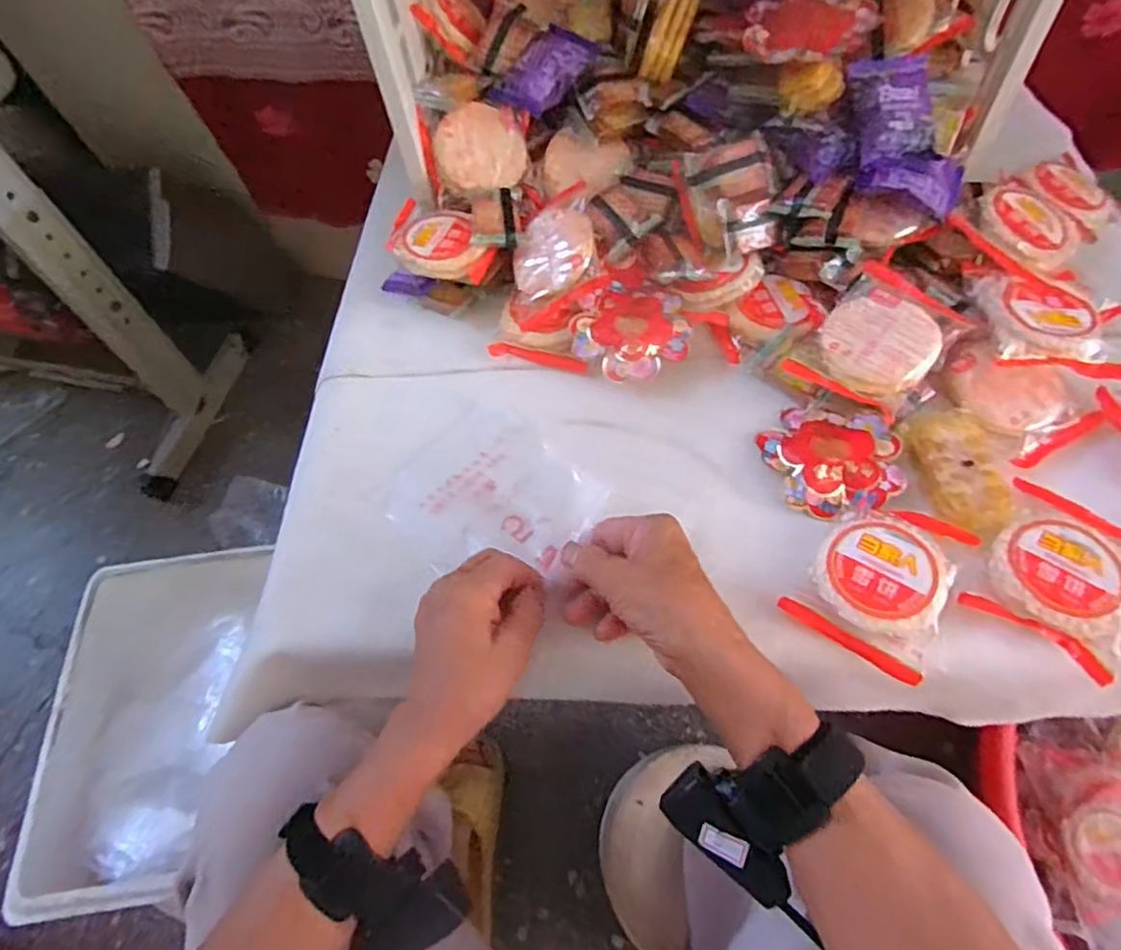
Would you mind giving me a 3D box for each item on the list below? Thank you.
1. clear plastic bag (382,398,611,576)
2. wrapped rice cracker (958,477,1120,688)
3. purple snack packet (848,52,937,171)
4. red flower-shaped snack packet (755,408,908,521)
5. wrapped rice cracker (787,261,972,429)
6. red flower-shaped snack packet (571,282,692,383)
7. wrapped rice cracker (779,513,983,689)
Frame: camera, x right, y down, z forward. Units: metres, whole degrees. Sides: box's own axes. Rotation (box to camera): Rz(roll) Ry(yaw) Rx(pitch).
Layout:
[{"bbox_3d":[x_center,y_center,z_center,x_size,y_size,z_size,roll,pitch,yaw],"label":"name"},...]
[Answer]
[{"bbox_3d":[-0.048,0.012,0.458,0.154,0.027,0.126,34,66,23],"label":"clear plastic bag"},{"bbox_3d":[0.318,0.060,0.393,0.082,0.013,0.106,33,68,18],"label":"wrapped rice cracker"},{"bbox_3d":[0.253,-0.282,0.476,0.059,0.013,0.078,-1,88,4],"label":"purple snack packet"},{"bbox_3d":[0.200,-0.015,0.455,0.091,0.017,0.090,-18,62,-7],"label":"red flower-shaped snack packet"},{"bbox_3d":[0.235,-0.100,0.457,0.084,0.023,0.108,38,79,17],"label":"wrapped rice cracker"},{"bbox_3d":[0.059,-0.116,0.521,0.093,0.032,0.084,19,64,12],"label":"red flower-shaped snack packet"},{"bbox_3d":[0.210,0.061,0.403,0.081,0.015,0.113,30,67,17],"label":"wrapped rice cracker"}]

